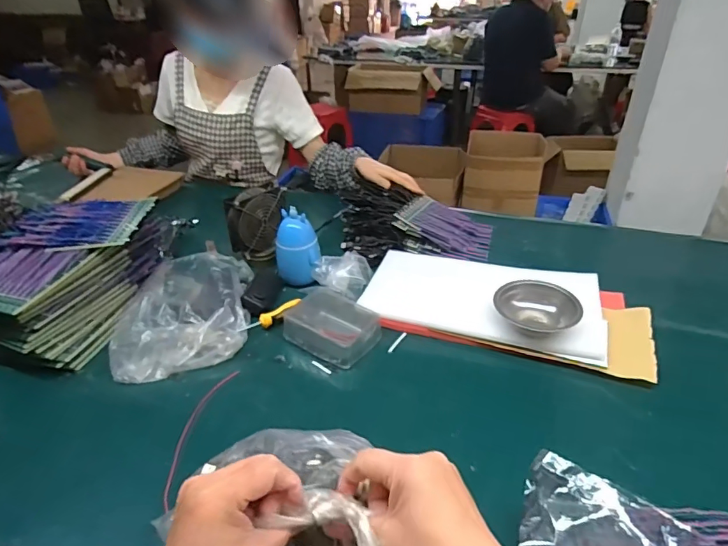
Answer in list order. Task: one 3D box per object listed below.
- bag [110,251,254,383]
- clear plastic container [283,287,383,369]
[{"bbox_3d":[-0.301,0.058,0.806,0.201,0.054,0.284,-4,32,-6],"label":"bag"},{"bbox_3d":[-0.054,0.087,0.773,0.146,0.048,0.109,21,37,31],"label":"clear plastic container"}]

